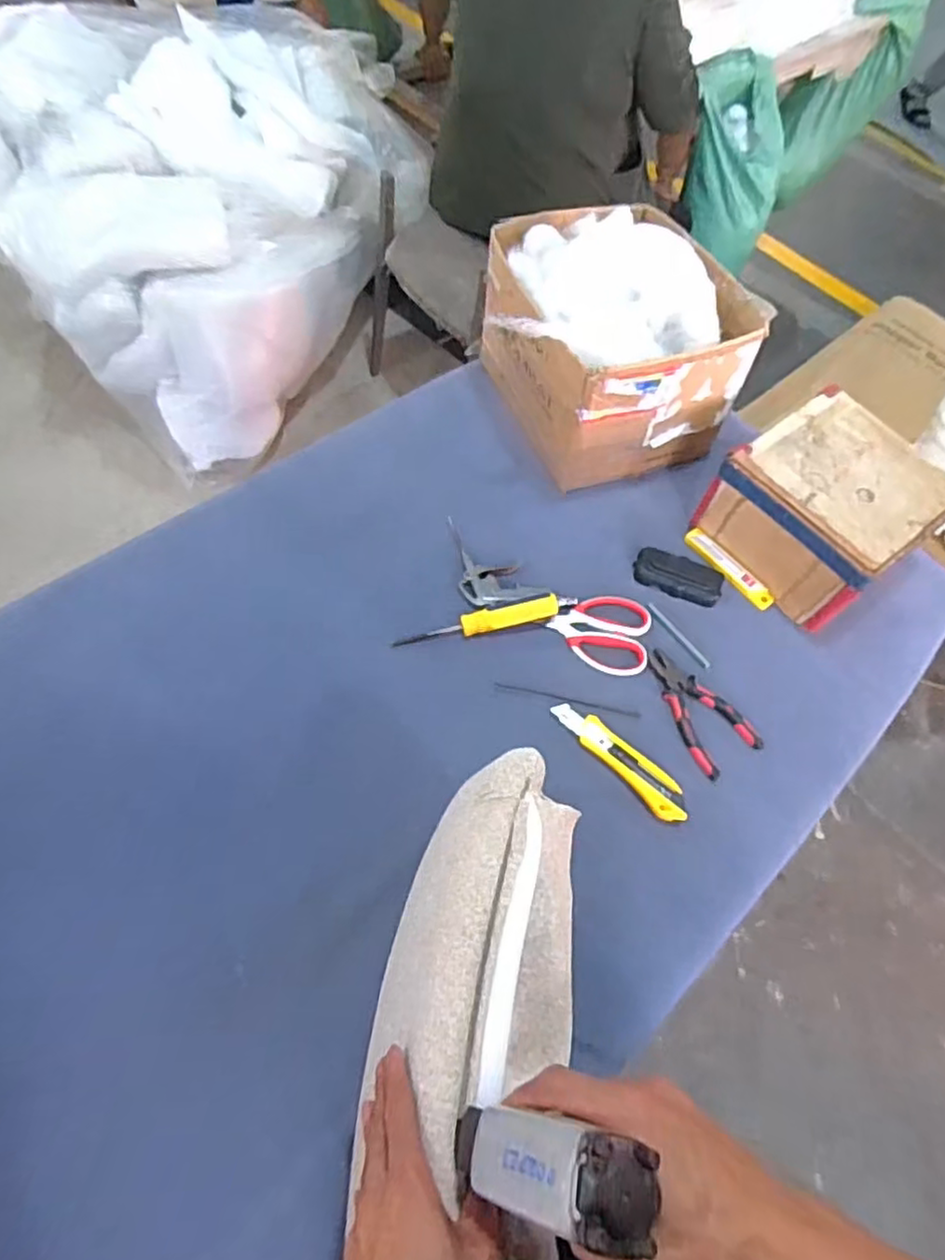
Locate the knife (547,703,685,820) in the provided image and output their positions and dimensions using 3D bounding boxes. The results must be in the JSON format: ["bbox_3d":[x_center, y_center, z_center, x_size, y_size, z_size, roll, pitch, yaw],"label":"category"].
[{"bbox_3d":[0.160,0.136,0.710,0.039,0.010,0.169,-40,70,-22],"label":"knife"}]

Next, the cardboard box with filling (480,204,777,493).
[{"bbox_3d":[0.168,-0.384,0.877,0.305,0.199,0.303,-16,63,-12],"label":"cardboard box with filling"}]

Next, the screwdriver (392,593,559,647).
[{"bbox_3d":[0.008,-0.007,0.763,0.195,0.022,0.025,-14,63,-11],"label":"screwdriver"}]

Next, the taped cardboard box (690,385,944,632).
[{"bbox_3d":[0.437,-0.152,0.821,0.232,0.121,0.209,-31,68,-22],"label":"taped cardboard box"}]

